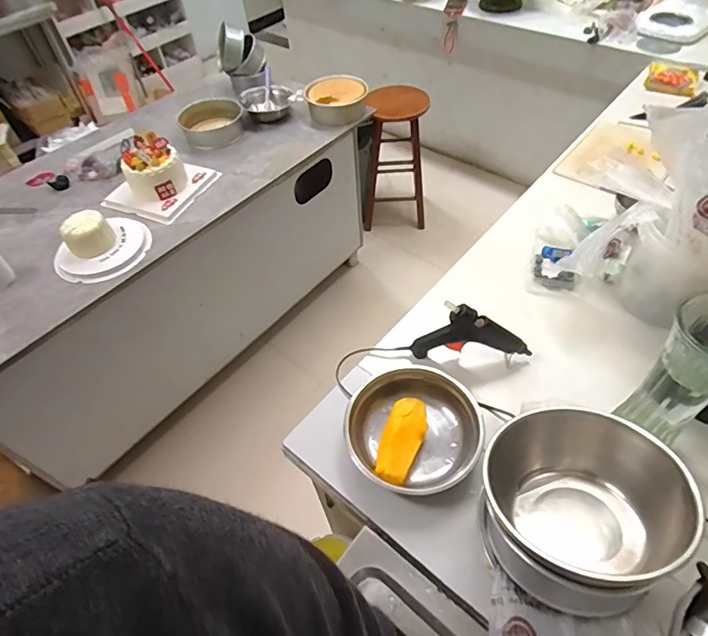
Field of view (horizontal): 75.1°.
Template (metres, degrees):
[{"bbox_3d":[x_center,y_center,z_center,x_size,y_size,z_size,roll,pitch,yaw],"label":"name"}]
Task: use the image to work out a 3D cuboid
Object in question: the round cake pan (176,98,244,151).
[{"bbox_3d":[-0.461,-0.640,1.510,0.208,0.063,0.172,-21,52,-12],"label":"round cake pan"}]

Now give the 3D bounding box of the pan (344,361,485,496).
[{"bbox_3d":[0.099,0.188,0.773,0.214,0.068,0.217,-2,51,3],"label":"pan"}]

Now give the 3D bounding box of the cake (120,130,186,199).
[{"bbox_3d":[-0.555,-0.410,1.278,0.153,0.165,0.127,-25,53,-15],"label":"cake"}]

